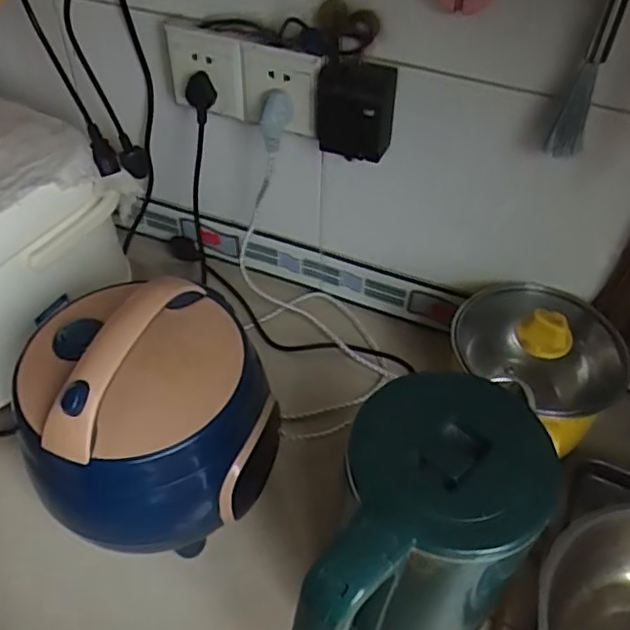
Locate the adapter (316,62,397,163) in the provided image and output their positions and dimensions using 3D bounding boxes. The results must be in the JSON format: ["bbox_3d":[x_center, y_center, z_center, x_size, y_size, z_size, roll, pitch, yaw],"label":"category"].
[{"bbox_3d":[0.037,-0.186,0.582,0.070,0.082,0.041,5,47,2],"label":"adapter"}]

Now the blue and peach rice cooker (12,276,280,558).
[{"bbox_3d":[-0.142,0.084,0.542,0.195,0.182,0.179,-10,48,-11],"label":"blue and peach rice cooker"}]

